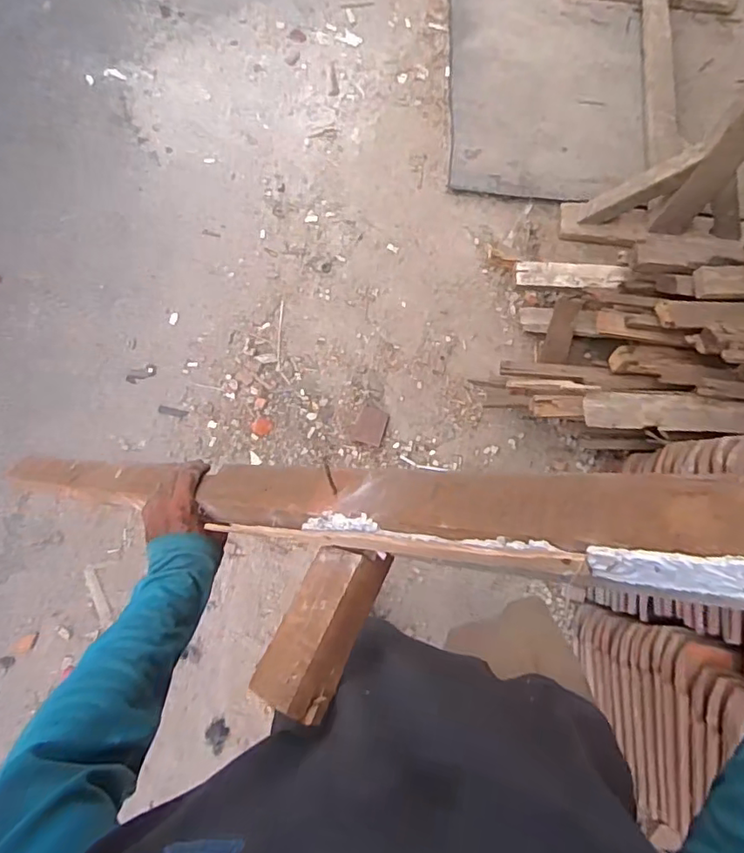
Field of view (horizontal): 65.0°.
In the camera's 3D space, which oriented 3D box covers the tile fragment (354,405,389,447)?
[{"bbox_3d":[-0.001,0.000,1.499,0.071,0.007,0.095,20,77,3],"label":"tile fragment"}]

